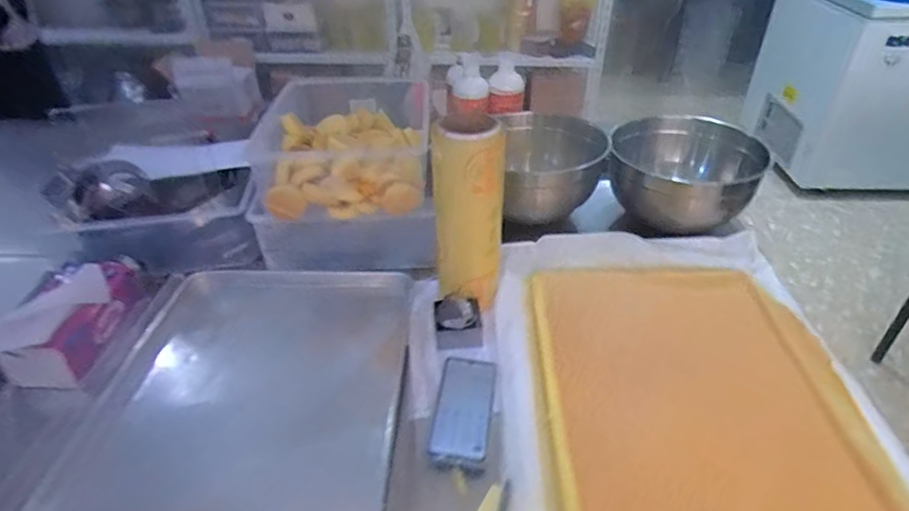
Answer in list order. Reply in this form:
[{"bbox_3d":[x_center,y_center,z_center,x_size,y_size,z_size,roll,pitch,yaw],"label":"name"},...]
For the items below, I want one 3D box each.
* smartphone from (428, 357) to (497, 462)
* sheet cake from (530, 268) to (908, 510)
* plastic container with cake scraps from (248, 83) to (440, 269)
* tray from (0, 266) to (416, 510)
[{"bbox_3d":[0.014,0.200,0.726,0.073,0.008,0.152,5,37,8],"label":"smartphone"},{"bbox_3d":[0.321,0.202,0.699,0.399,0.043,0.561,0,37,1],"label":"sheet cake"},{"bbox_3d":[-0.210,-0.187,1.096,0.320,0.230,0.462,-2,37,-1],"label":"plastic container with cake scraps"},{"bbox_3d":[-0.297,0.217,0.728,0.450,0.049,0.618,1,37,3],"label":"tray"}]

